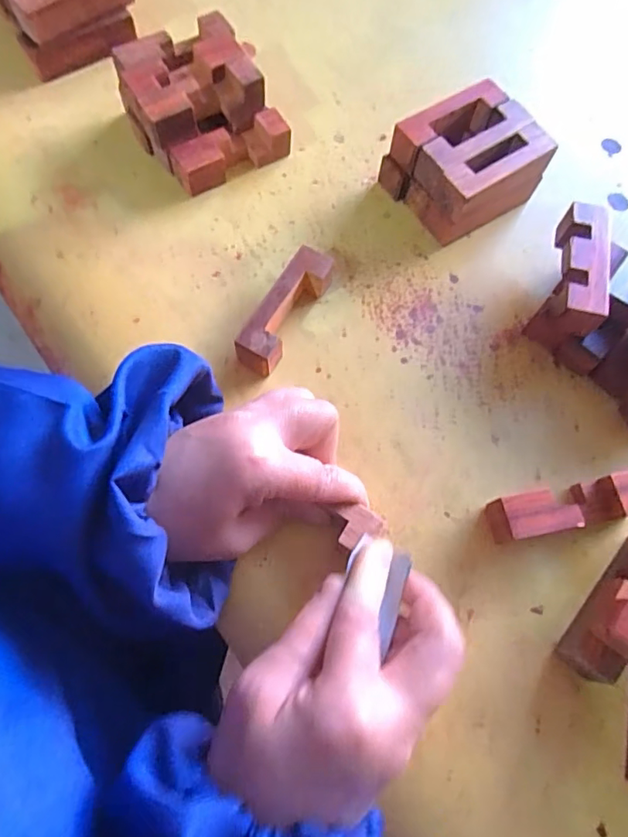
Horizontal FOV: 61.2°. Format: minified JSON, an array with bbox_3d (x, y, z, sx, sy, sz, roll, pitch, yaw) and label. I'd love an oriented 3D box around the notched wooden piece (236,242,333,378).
[{"bbox_3d":[-0.017,-0.062,0.307,0.022,0.025,0.078,28,72,7],"label":"notched wooden piece"}]

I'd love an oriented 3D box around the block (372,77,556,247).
[{"bbox_3d":[0.095,-0.159,0.336,0.077,0.045,0.067,-34,75,-13],"label":"block"}]

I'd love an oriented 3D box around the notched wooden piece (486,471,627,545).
[{"bbox_3d":[0.128,0.047,0.272,0.078,0.024,0.021,-11,71,-6],"label":"notched wooden piece"}]

